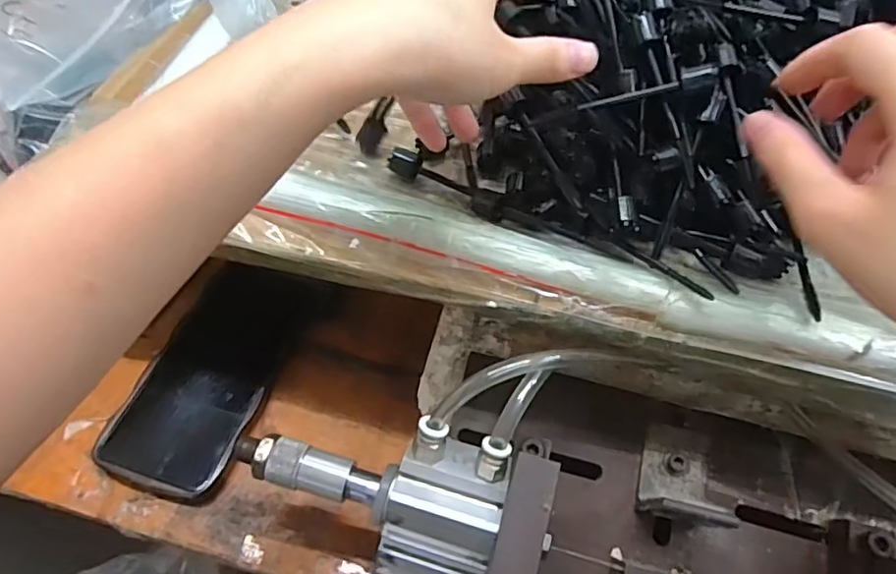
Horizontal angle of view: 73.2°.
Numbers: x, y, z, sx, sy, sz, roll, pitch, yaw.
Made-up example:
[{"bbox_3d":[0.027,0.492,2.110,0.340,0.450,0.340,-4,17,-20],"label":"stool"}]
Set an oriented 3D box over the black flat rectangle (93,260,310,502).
[{"bbox_3d":[-0.155,0.055,0.401,0.079,0.017,0.161,17,53,8],"label":"black flat rectangle"}]

